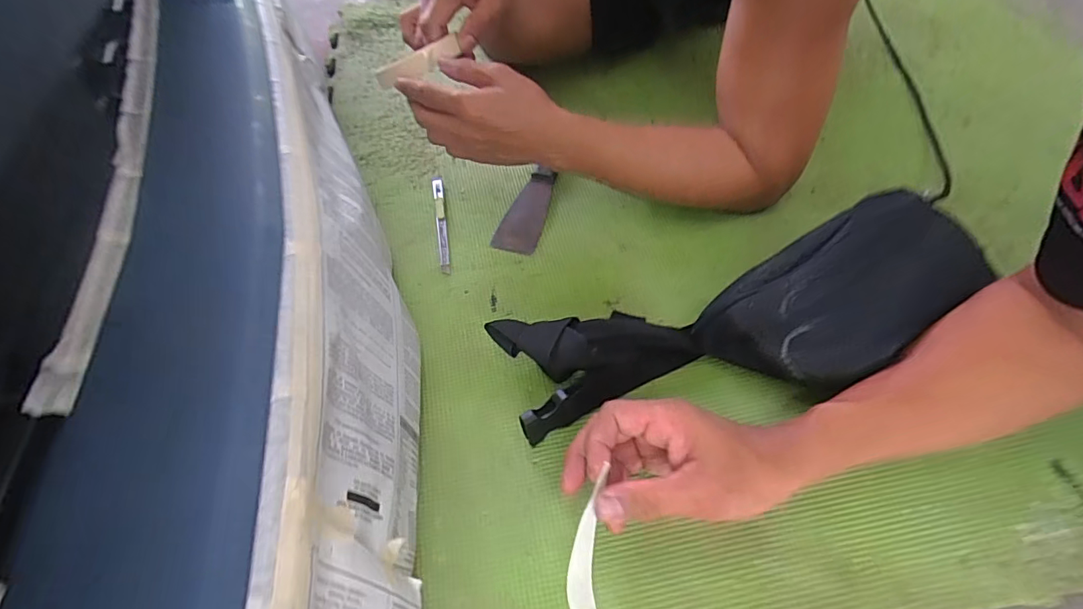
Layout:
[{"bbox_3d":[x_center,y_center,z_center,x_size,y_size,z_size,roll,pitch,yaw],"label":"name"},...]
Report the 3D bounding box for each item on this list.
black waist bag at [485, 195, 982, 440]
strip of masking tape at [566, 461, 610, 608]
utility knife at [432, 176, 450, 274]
[{"bbox_3d":[0.159,0.017,0.405,0.373,0.089,0.133,-16,56,-7],"label":"black waist bag"},{"bbox_3d":[0.030,0.151,0.325,0.019,0.010,0.081,8,75,9],"label":"strip of masking tape"},{"bbox_3d":[-0.109,-0.092,0.547,0.012,0.006,0.141,-10,55,-3],"label":"utility knife"}]

